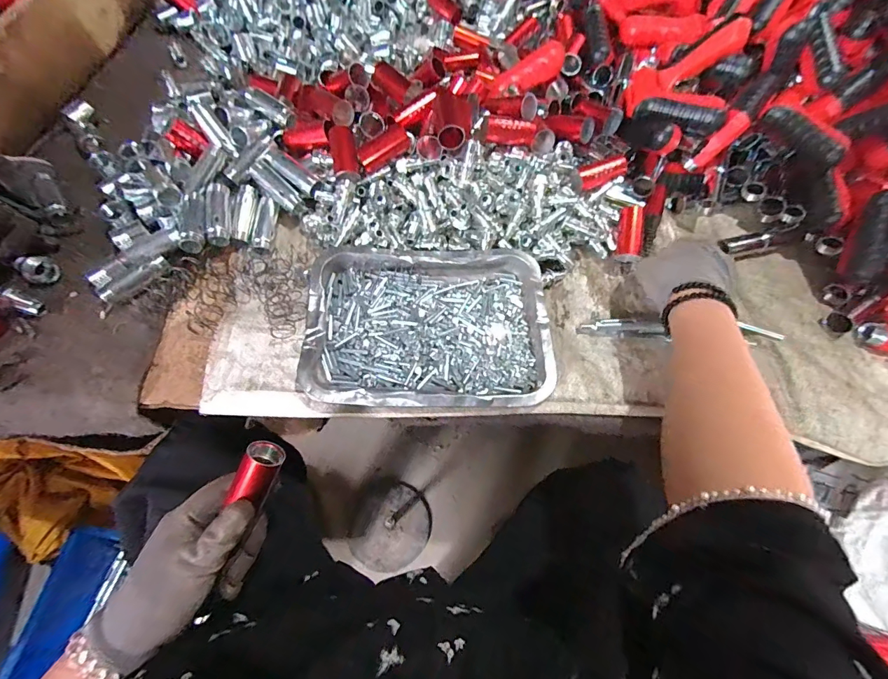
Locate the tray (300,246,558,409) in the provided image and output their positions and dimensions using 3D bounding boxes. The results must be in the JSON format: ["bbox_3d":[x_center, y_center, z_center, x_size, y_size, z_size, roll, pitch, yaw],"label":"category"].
[{"bbox_3d":[-0.015,-0.018,0.433,0.250,0.030,0.184,1,64,-6],"label":"tray"}]

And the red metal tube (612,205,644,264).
[{"bbox_3d":[0.231,-0.130,0.500,0.030,0.026,0.067,2,102,-1],"label":"red metal tube"}]

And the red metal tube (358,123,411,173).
[{"bbox_3d":[-0.071,-0.226,0.475,0.062,0.021,0.025,-35,70,1],"label":"red metal tube"}]

